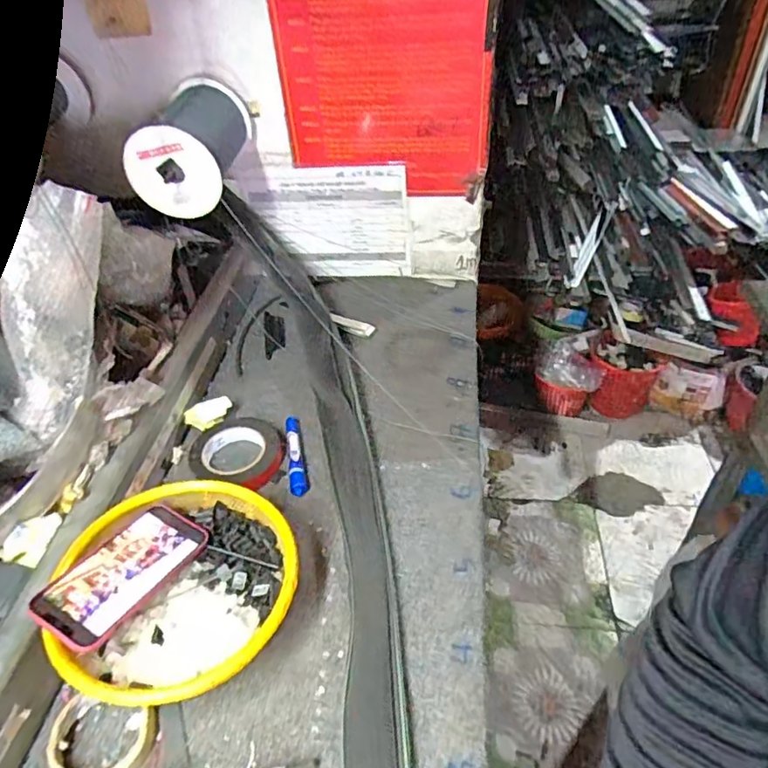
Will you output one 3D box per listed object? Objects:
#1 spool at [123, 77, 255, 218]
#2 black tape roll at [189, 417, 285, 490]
[{"bbox_3d":[-0.276,-0.342,0.810,0.123,0.137,0.199,2,42,7],"label":"spool"},{"bbox_3d":[-0.198,0.089,0.755,0.121,0.025,0.107,-9,41,-5],"label":"black tape roll"}]

